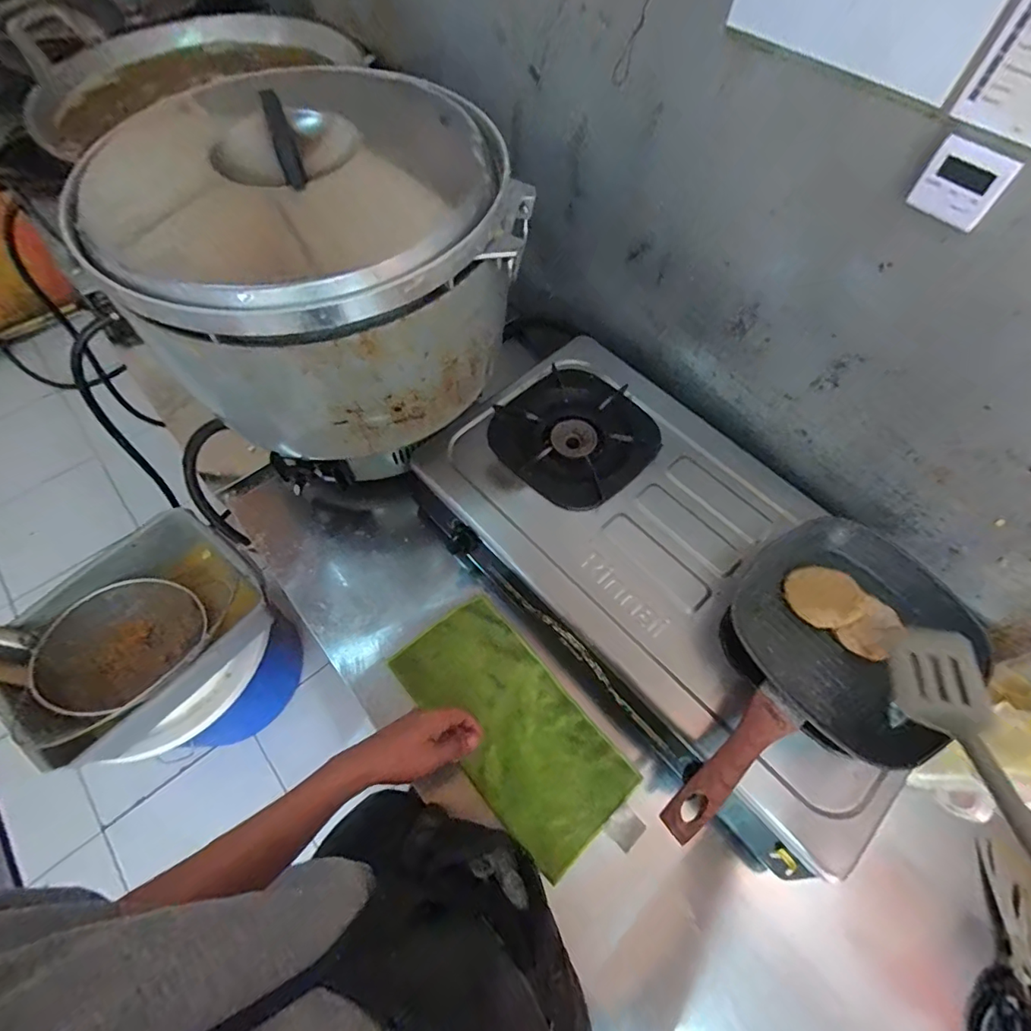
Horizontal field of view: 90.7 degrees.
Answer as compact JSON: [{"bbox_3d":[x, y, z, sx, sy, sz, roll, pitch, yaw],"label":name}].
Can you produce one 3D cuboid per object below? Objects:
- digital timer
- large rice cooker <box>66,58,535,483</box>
[{"bbox_3d":[0.360,-0.267,0.413,0.057,0.052,0.011,38,68,18],"label":"digital timer"},{"bbox_3d":[-0.232,-0.271,0.669,0.397,0.359,0.381,-40,69,-20],"label":"large rice cooker"}]

